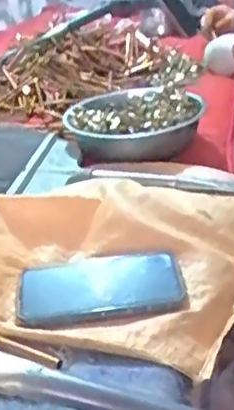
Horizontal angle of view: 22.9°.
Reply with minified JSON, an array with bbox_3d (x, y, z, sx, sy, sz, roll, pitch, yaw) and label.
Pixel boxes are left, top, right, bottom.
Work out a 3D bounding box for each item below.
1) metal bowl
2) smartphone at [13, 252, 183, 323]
[{"bbox_3d":[0.026,-0.133,0.916,0.200,0.069,0.200,-4,27,2],"label":"metal bowl"},{"bbox_3d":[-0.018,0.083,0.571,0.159,0.014,0.066,-9,54,0],"label":"smartphone"}]

